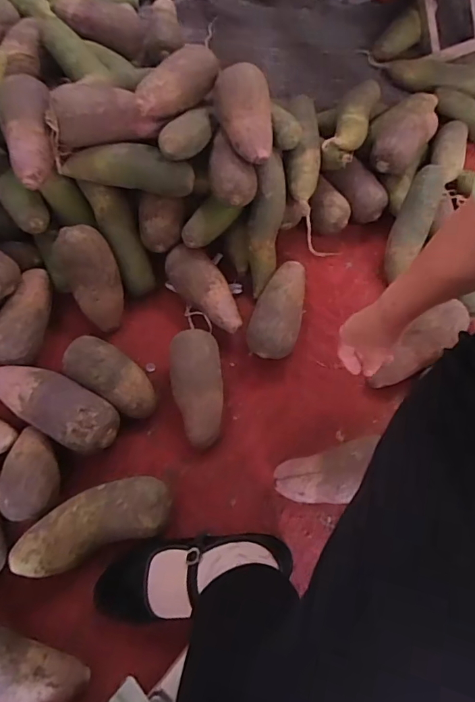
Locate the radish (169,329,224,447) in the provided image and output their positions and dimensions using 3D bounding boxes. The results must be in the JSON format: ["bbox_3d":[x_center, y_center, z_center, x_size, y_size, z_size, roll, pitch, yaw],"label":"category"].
[{"bbox_3d":[-0.056,0.052,0.654,0.068,0.058,0.156,-6,69,-4],"label":"radish"}]

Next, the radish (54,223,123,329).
[{"bbox_3d":[-0.213,-0.109,0.683,0.078,0.056,0.155,-30,116,-15],"label":"radish"}]

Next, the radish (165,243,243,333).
[{"bbox_3d":[-0.048,-0.091,0.707,0.063,0.061,0.155,-36,73,-14],"label":"radish"}]

